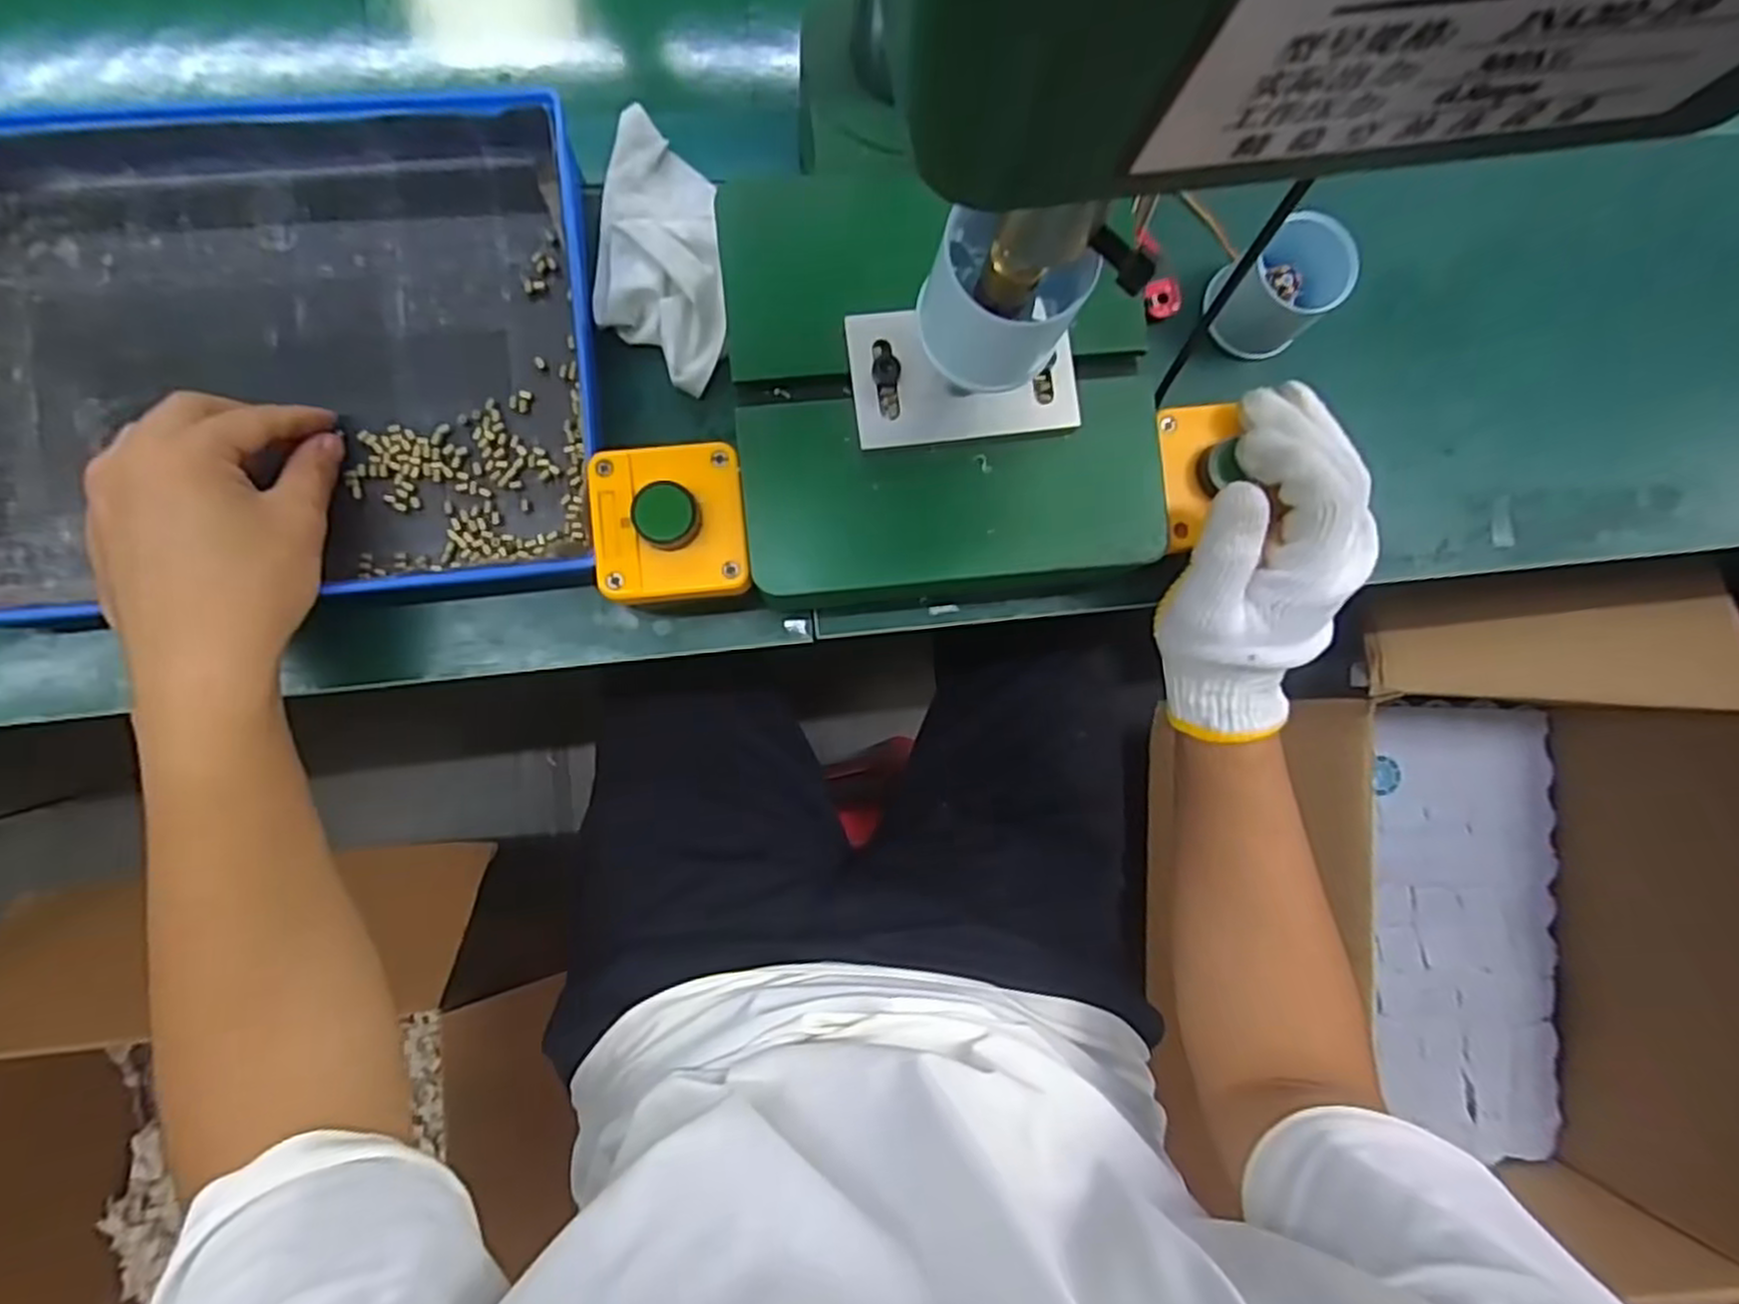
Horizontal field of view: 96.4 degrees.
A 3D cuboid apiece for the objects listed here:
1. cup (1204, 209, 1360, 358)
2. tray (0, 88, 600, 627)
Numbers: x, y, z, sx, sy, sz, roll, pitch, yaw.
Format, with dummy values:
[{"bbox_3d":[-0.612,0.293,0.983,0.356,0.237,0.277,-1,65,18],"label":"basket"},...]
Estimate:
[{"bbox_3d":[0.212,-0.189,0.408,0.052,0.060,0.052,-41,90,-5],"label":"cup"},{"bbox_3d":[-0.300,-0.148,0.378,0.326,0.045,0.250,-5,87,-4],"label":"tray"}]

